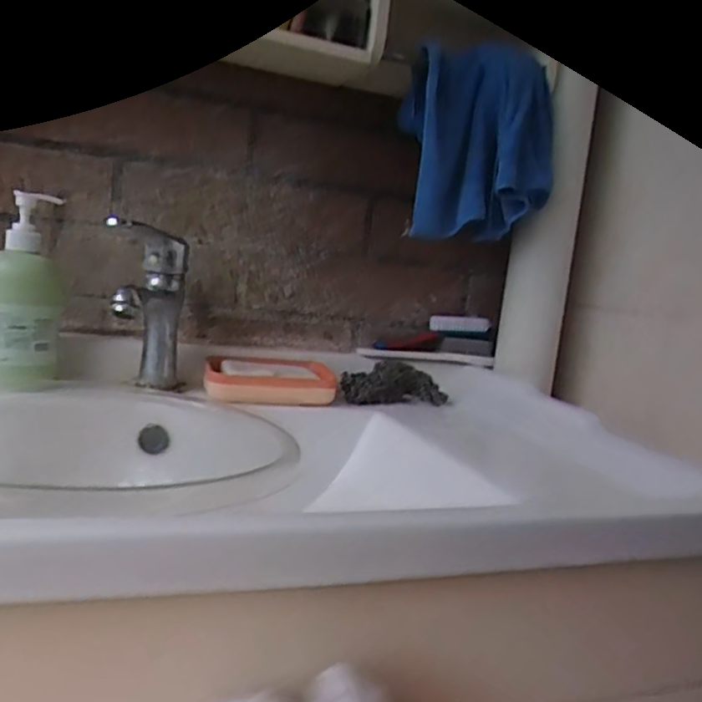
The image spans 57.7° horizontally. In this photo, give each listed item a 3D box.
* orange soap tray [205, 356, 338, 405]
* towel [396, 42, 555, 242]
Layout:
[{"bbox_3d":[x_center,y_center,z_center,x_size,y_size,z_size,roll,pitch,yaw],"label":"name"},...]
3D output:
[{"bbox_3d":[-0.092,0.035,0.715,0.145,0.039,0.092,4,8,-19],"label":"orange soap tray"},{"bbox_3d":[0.148,-0.238,0.744,0.171,0.206,0.094,9,8,13],"label":"towel"}]

